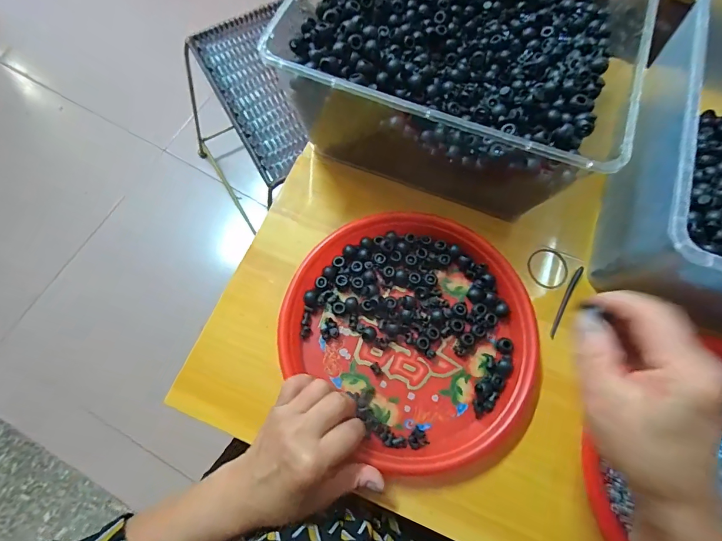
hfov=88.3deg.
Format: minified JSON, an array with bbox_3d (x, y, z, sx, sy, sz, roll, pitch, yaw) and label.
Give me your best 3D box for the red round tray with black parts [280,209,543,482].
[{"bbox_3d":[0.056,0.059,0.364,0.252,0.030,0.216,43,77,11],"label":"red round tray with black parts"}]

